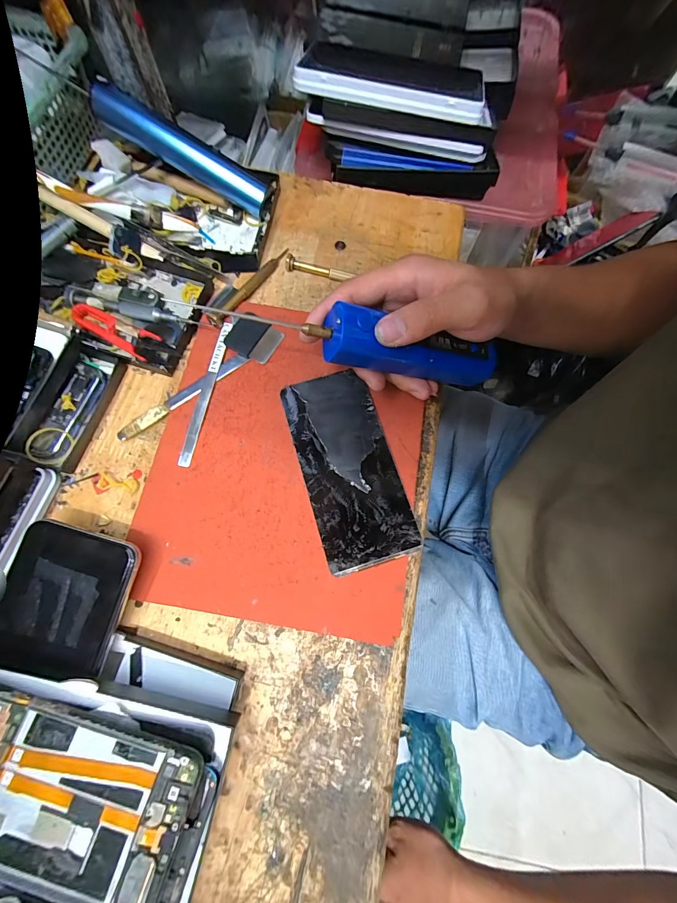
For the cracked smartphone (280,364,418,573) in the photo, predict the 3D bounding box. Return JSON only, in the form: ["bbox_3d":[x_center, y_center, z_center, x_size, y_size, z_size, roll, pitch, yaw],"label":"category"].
[{"bbox_3d":[0.006,0.009,0.260,0.069,0.005,0.152,-16,75,-7],"label":"cracked smartphone"}]

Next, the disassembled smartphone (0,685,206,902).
[{"bbox_3d":[-0.155,0.177,0.173,0.151,0.008,0.073,17,74,3],"label":"disassembled smartphone"}]

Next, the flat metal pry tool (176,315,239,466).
[{"bbox_3d":[-0.107,-0.053,0.274,0.011,0.004,0.133,12,75,2],"label":"flat metal pry tool"}]

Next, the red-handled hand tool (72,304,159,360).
[{"bbox_3d":[-0.185,-0.099,0.279,0.077,0.014,0.024,27,74,6],"label":"red-handled hand tool"}]

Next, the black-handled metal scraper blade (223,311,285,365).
[{"bbox_3d":[-0.074,-0.098,0.289,0.043,0.004,0.037,30,75,7],"label":"black-handled metal scraper blade"}]

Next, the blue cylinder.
[{"bbox_3d":[-0.138,-0.272,0.303,0.147,0.027,0.028,23,73,-15],"label":"blue cylinder"}]

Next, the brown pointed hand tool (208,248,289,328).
[{"bbox_3d":[-0.079,-0.152,0.301,0.011,0.014,0.106,32,75,7],"label":"brown pointed hand tool"}]

